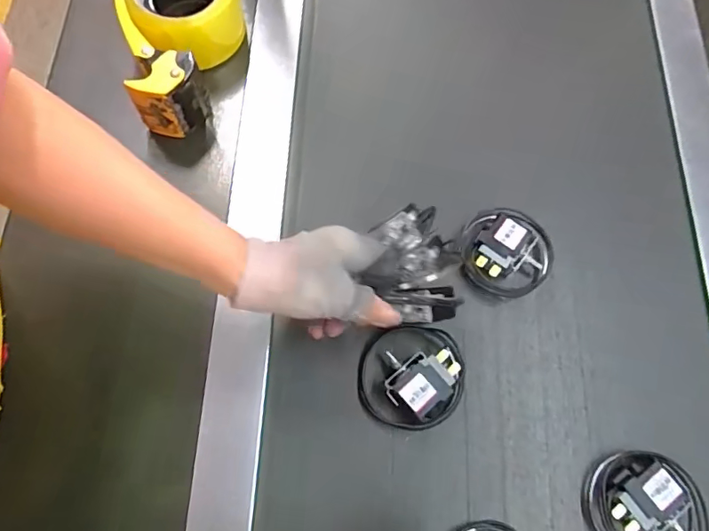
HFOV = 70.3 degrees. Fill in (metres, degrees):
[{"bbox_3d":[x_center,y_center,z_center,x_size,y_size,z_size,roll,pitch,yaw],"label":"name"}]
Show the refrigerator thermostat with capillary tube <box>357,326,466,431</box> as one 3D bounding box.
[{"bbox_3d":[0.046,0.091,0.413,0.083,0.032,0.081,1,71,-3],"label":"refrigerator thermostat with capillary tube"}]

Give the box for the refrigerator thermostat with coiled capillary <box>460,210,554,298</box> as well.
[{"bbox_3d":[0.136,-0.012,0.451,0.078,0.030,0.079,1,71,-3],"label":"refrigerator thermostat with coiled capillary"}]

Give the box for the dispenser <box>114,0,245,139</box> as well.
[{"bbox_3d":[-0.154,-0.211,0.468,0.103,0.063,0.162,-11,72,-7],"label":"dispenser"}]

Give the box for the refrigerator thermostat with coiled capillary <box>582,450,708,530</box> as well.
[{"bbox_3d":[0.226,0.188,0.385,0.084,0.027,0.079,26,71,6],"label":"refrigerator thermostat with coiled capillary"}]

